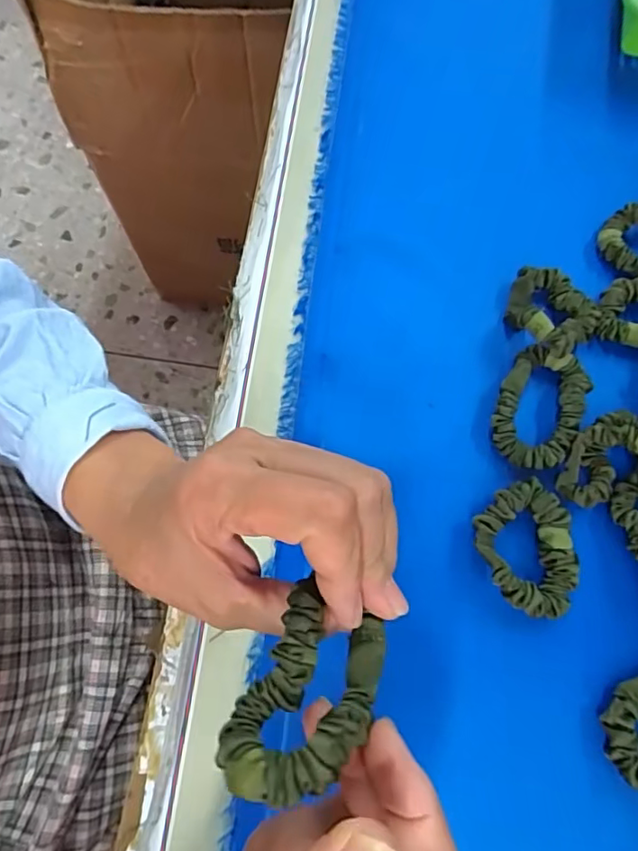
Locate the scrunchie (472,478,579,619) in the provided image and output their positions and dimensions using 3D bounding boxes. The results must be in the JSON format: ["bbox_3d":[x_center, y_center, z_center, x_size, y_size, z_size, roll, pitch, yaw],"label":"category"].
[{"bbox_3d":[0.111,0.067,0.304,0.048,0.016,0.068,-14,75,-4],"label":"scrunchie"}]

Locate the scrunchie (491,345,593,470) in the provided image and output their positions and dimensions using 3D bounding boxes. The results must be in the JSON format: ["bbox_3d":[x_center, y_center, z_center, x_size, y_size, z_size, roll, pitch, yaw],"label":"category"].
[{"bbox_3d":[0.126,-0.009,0.327,0.046,0.018,0.069,24,76,6],"label":"scrunchie"}]

